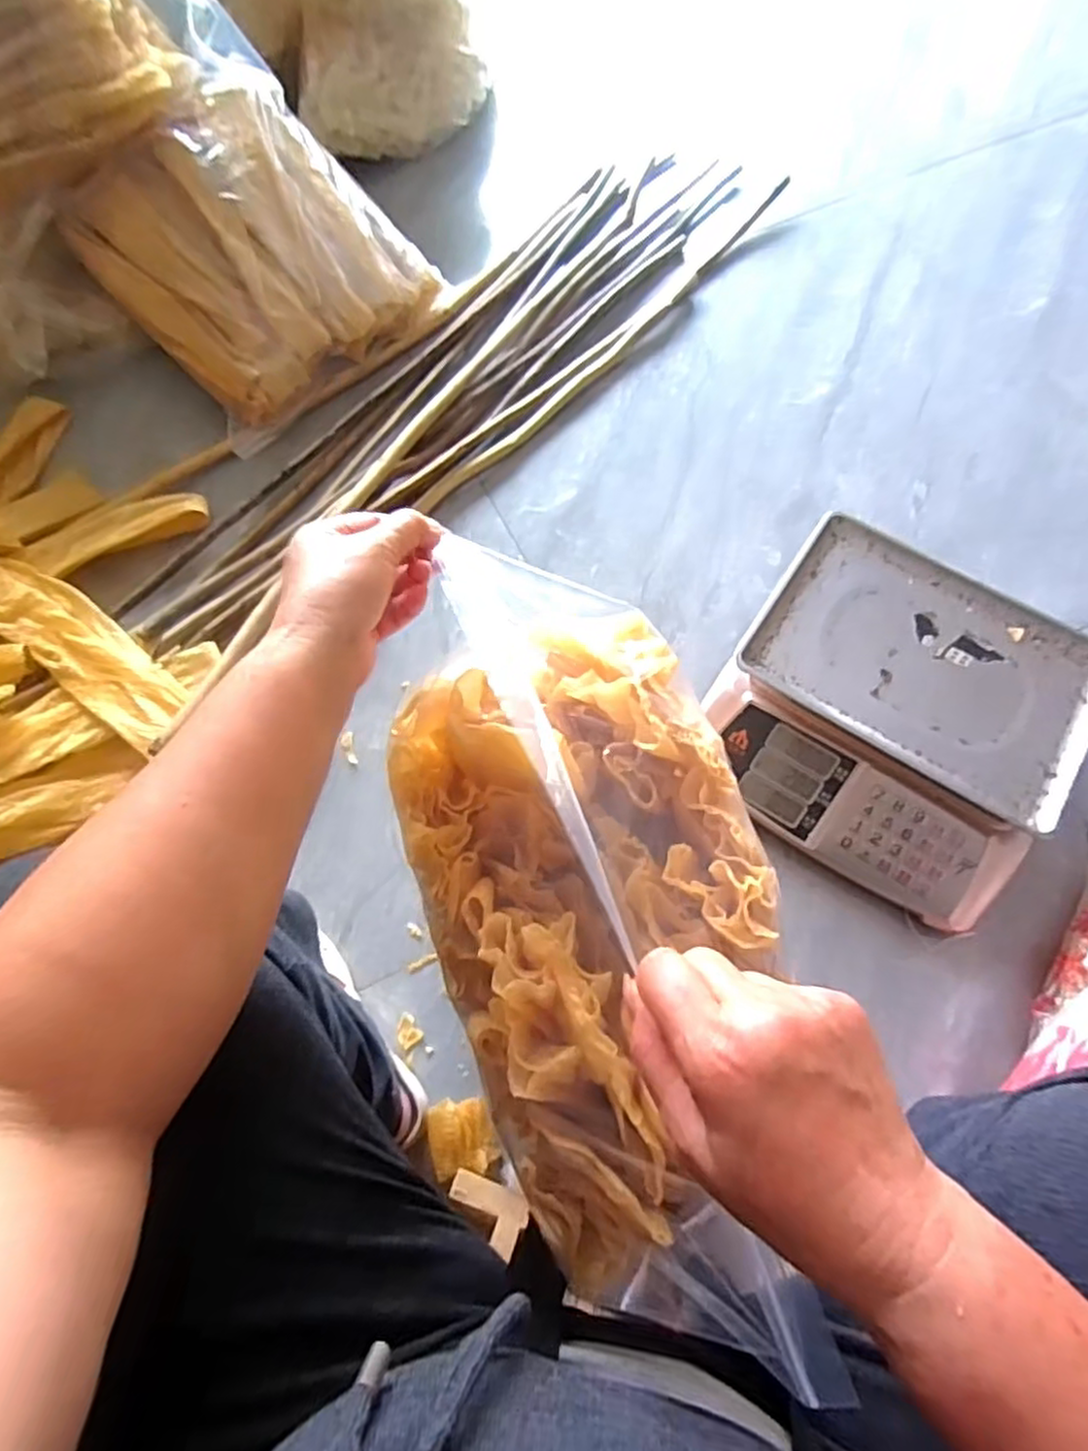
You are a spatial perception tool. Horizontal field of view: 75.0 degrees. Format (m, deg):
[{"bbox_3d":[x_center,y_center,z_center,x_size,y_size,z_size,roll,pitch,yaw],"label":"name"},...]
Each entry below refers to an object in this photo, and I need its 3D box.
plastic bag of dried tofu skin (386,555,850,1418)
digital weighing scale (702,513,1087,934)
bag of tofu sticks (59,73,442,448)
[{"bbox_3d":[0.020,0.089,0.358,0.171,0.087,0.389,-11,72,-3],"label":"plastic bag of dried tofu skin"},{"bbox_3d":[0.376,-0.016,0.767,0.341,0.097,0.350,30,71,13],"label":"digital weighing scale"},{"bbox_3d":[-0.398,-0.651,0.961,0.364,0.100,0.421,-43,97,-6],"label":"bag of tofu sticks"}]

